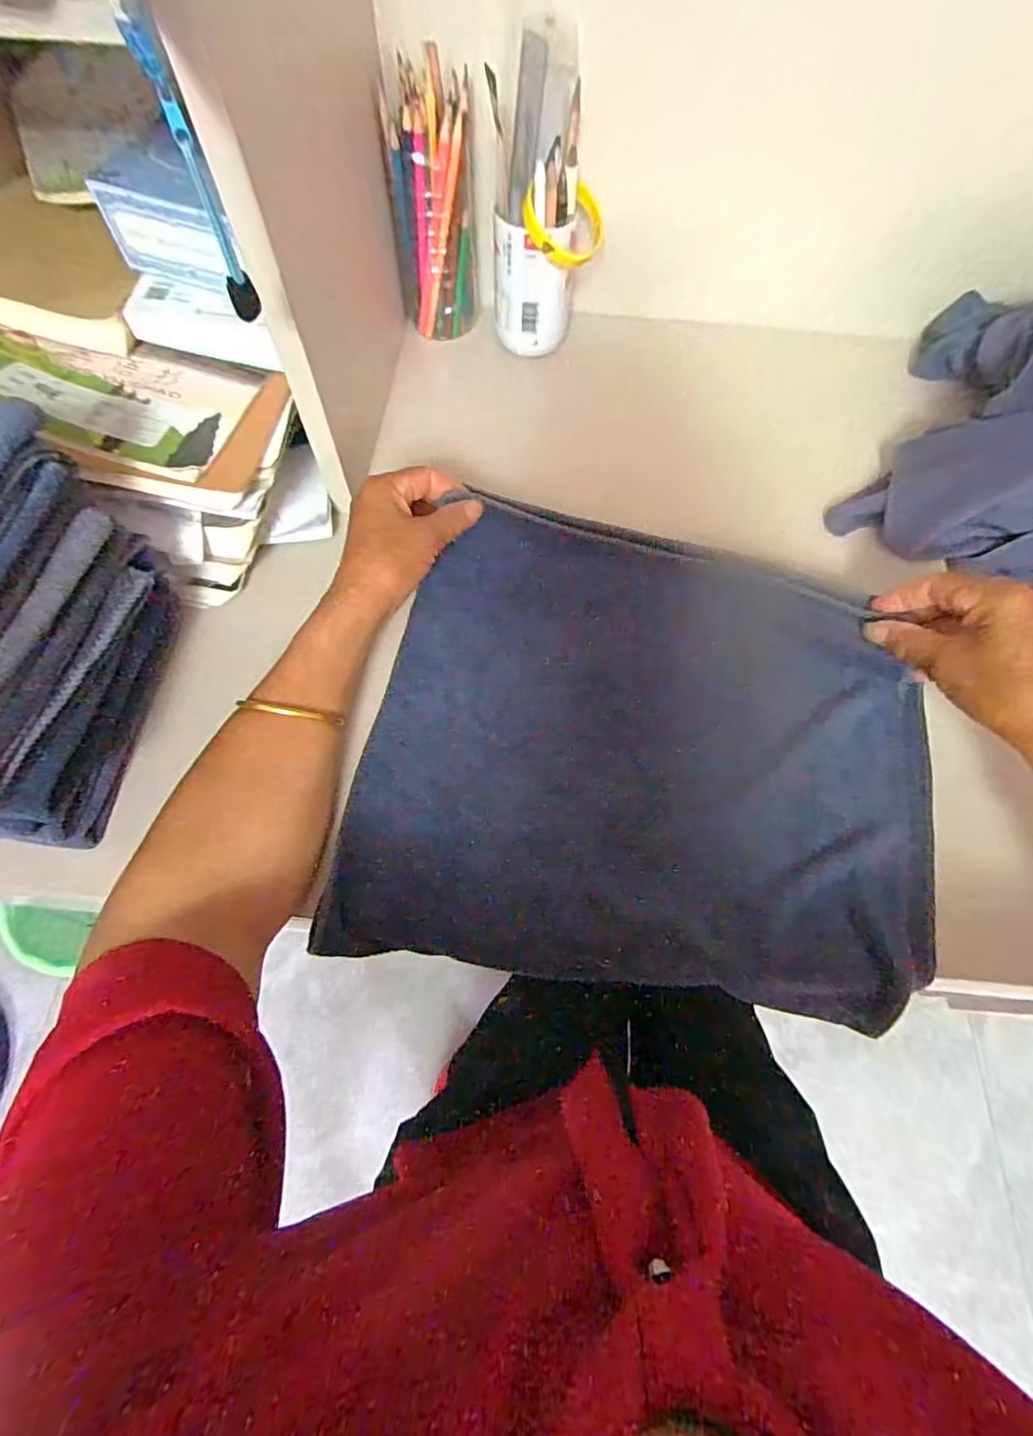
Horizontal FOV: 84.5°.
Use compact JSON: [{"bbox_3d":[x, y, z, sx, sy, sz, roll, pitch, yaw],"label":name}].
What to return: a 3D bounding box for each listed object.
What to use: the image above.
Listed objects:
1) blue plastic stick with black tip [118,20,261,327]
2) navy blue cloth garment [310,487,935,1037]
[{"bbox_3d":[-0.124,-0.208,0.227,0.012,0.094,0.014,-19,67,-10],"label":"blue plastic stick with black tip"},{"bbox_3d":[0.082,0.014,0.364,0.347,0.058,0.302,9,65,2],"label":"navy blue cloth garment"}]

